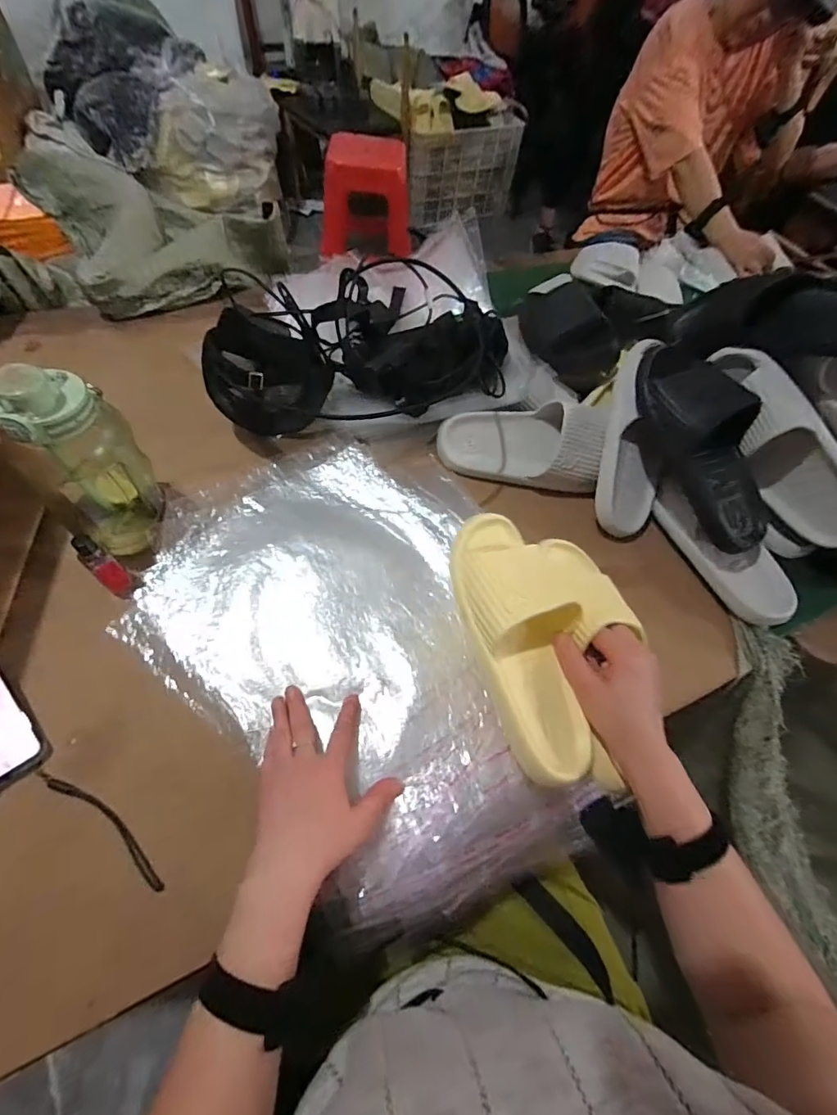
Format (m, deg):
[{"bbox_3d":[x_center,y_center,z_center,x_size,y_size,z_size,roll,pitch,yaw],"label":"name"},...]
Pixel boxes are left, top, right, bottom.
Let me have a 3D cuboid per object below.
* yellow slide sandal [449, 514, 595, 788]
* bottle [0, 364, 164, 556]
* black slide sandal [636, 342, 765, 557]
[{"bbox_3d":[0.106,0.072,0.435,0.117,0.066,0.252,-10,73,-9],"label":"yellow slide sandal"},{"bbox_3d":[-0.340,-0.096,0.477,0.093,0.207,0.087,-29,67,-20],"label":"bottle"},{"bbox_3d":[0.357,-0.152,0.586,0.129,0.087,0.300,-10,77,-9],"label":"black slide sandal"}]

